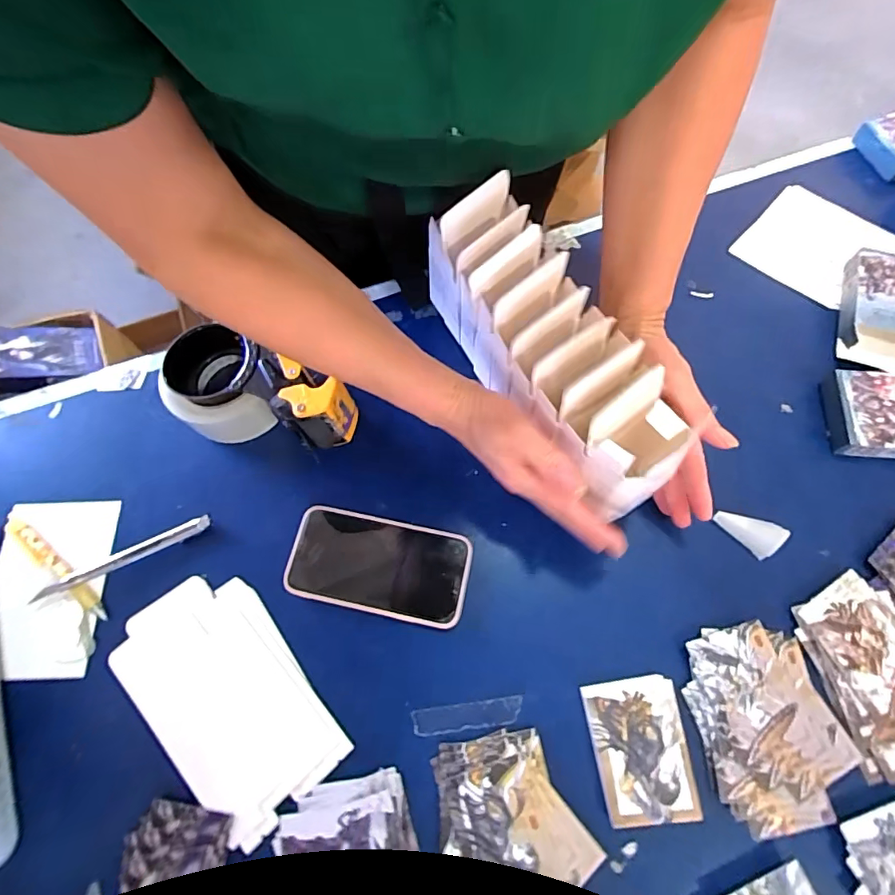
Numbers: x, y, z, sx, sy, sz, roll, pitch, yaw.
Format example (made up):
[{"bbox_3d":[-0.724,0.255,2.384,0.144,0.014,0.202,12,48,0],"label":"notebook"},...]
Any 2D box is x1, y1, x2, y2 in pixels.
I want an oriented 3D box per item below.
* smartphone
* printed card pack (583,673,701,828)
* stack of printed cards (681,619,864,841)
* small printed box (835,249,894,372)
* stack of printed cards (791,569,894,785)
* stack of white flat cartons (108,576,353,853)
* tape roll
[{"bbox_3d":[-0.059,0.099,0.421,0.154,0.008,0.080,11,68,5],"label":"smartphone"},{"bbox_3d":[0.143,0.224,0.366,0.067,0.012,0.092,-9,68,-3],"label":"printed card pack"},{"bbox_3d":[0.241,0.206,0.369,0.102,0.008,0.137,-13,68,-4],"label":"stack of printed cards"},{"bbox_3d":[0.439,-0.138,0.492,0.077,0.035,0.111,14,69,7],"label":"small printed box"},{"bbox_3d":[0.330,0.173,0.378,0.086,0.008,0.133,-17,68,-6],"label":"stack of printed cards"},{"bbox_3d":[-0.174,0.192,0.387,0.110,0.013,0.191,-40,72,-14],"label":"stack of white flat cartons"},{"bbox_3d":[-0.208,-0.053,0.455,0.092,0.070,0.085,0,68,1],"label":"tape roll"}]

